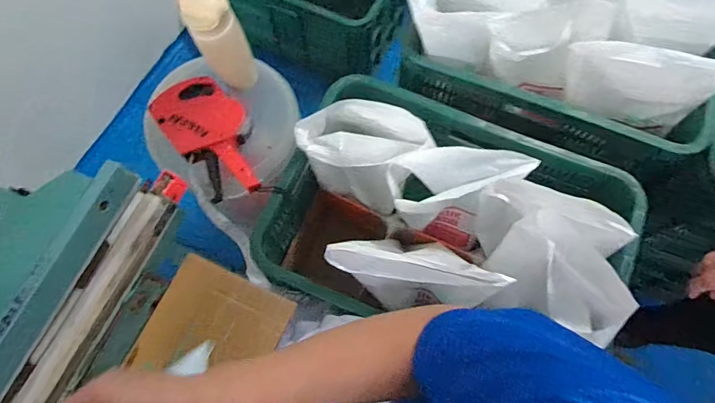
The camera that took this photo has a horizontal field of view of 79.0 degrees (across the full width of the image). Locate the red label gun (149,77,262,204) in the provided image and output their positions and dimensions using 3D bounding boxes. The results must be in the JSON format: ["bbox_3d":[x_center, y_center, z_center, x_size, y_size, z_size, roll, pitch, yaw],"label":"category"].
[{"bbox_3d":[-0.236,-0.108,0.715,0.116,0.049,0.227,-35,73,-10],"label":"red label gun"}]

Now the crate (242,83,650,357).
[{"bbox_3d":[0.140,0.063,0.735,0.517,0.299,0.332,21,72,8],"label":"crate"}]

